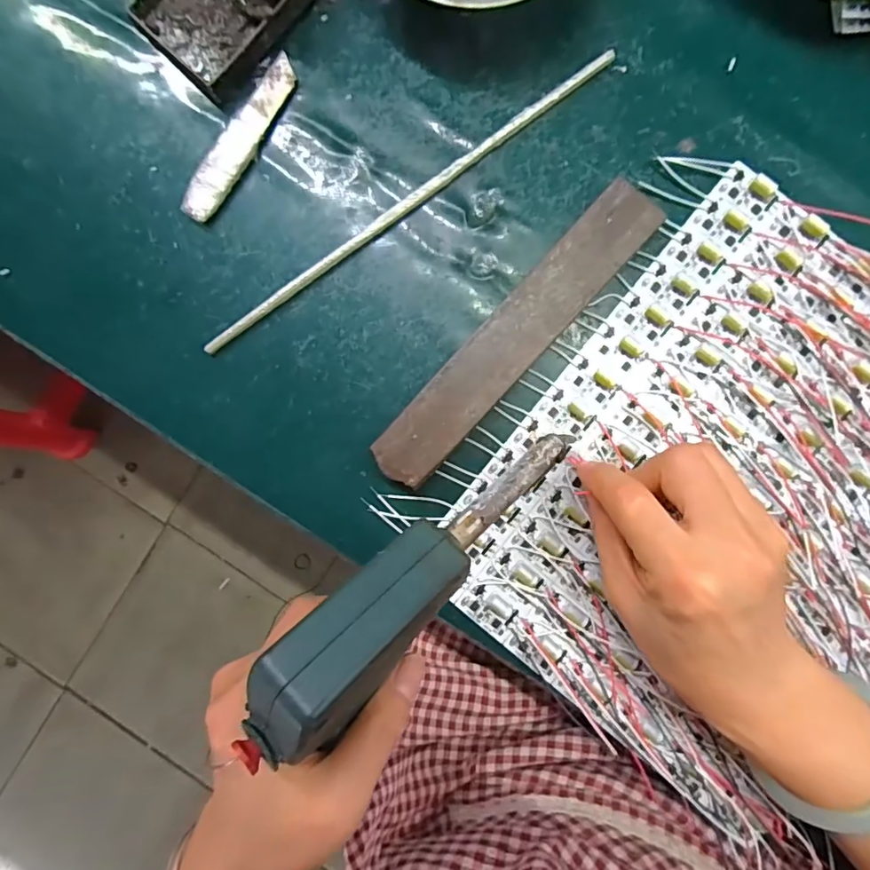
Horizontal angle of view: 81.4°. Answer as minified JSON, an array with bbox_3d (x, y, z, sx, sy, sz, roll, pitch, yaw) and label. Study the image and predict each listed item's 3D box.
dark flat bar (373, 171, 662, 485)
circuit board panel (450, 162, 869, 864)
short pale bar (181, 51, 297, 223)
[{"bbox_3d":[0.044,-0.052,0.277,0.034,0.017,0.196,43,91,2],"label":"dark flat bar"},{"bbox_3d":[0.181,0.048,0.274,0.275,0.009,0.285,41,91,2],"label":"circuit board panel"},{"bbox_3d":[-0.110,-0.169,0.288,0.021,0.009,0.104,32,90,2],"label":"short pale bar"}]

